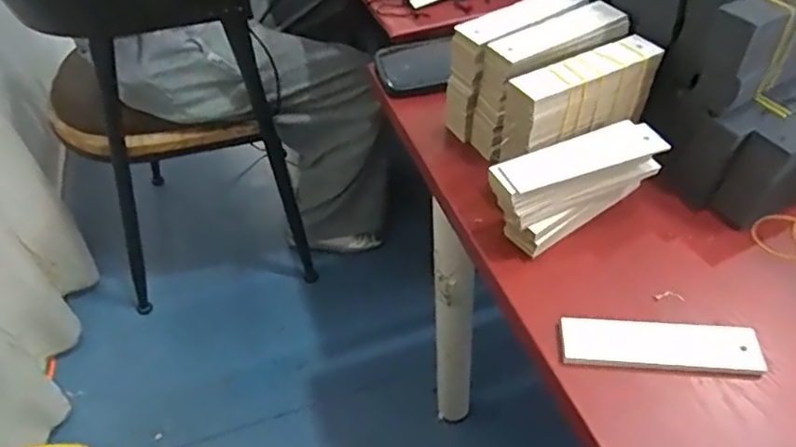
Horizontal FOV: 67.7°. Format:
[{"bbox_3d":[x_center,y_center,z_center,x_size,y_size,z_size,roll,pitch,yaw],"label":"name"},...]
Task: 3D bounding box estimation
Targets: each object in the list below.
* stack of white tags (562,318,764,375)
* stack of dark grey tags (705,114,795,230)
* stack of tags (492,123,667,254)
[{"bbox_3d":[0.173,0.081,0.396,0.126,0.013,0.034,2,46,5],"label":"stack of white tags"},{"bbox_3d":[0.325,-0.050,0.478,0.136,0.080,0.034,-21,49,-17],"label":"stack of dark grey tags"},{"bbox_3d":[0.136,-0.027,0.463,0.139,0.068,0.047,-21,48,-19],"label":"stack of tags"}]

